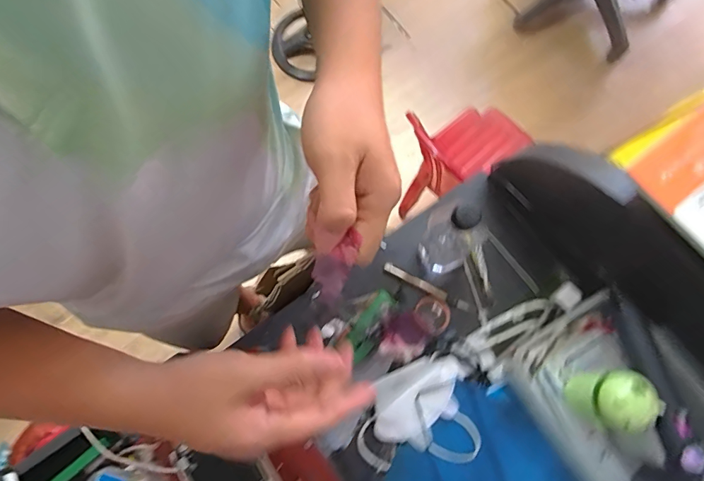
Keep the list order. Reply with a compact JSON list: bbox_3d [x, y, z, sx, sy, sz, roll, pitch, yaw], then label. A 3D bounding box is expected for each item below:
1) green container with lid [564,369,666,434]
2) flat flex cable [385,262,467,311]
[{"bbox_3d":[0.265,0.164,0.436,0.049,0.091,0.061,13,77,5],"label":"green container with lid"},{"bbox_3d":[0.106,0.066,0.603,0.130,0.005,0.013,28,79,8],"label":"flat flex cable"}]

